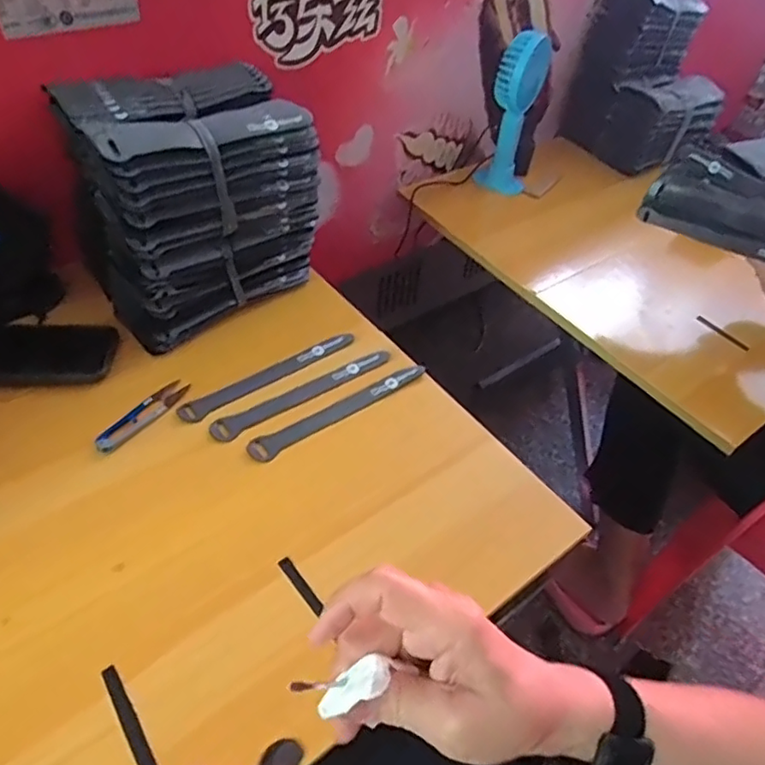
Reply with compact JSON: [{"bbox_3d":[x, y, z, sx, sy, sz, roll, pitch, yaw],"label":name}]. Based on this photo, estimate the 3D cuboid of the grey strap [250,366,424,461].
[{"bbox_3d":[-0.039,0.026,0.583,0.191,0.010,0.023,-25,55,-26],"label":"grey strap"}]

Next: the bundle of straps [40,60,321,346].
[{"bbox_3d":[-0.200,-0.195,0.633,0.216,0.188,0.176,-31,58,-29],"label":"bundle of straps"}]

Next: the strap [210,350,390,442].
[{"bbox_3d":[-0.075,0.011,0.599,0.195,0.006,0.025,-25,59,-24],"label":"strap"}]

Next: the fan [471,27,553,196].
[{"bbox_3d":[0.199,-0.410,0.918,0.079,0.218,0.097,8,47,2],"label":"fan"}]

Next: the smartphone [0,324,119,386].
[{"bbox_3d":[-0.355,-0.025,0.594,0.171,0.012,0.082,-3,48,-8],"label":"smartphone"}]

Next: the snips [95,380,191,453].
[{"bbox_3d":[-0.221,0.028,0.561,0.025,0.007,0.100,25,50,16],"label":"snips"}]

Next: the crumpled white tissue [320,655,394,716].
[{"bbox_3d":[-0.012,0.141,0.278,0.034,0.021,0.016,-23,54,-24],"label":"crumpled white tissue"}]

